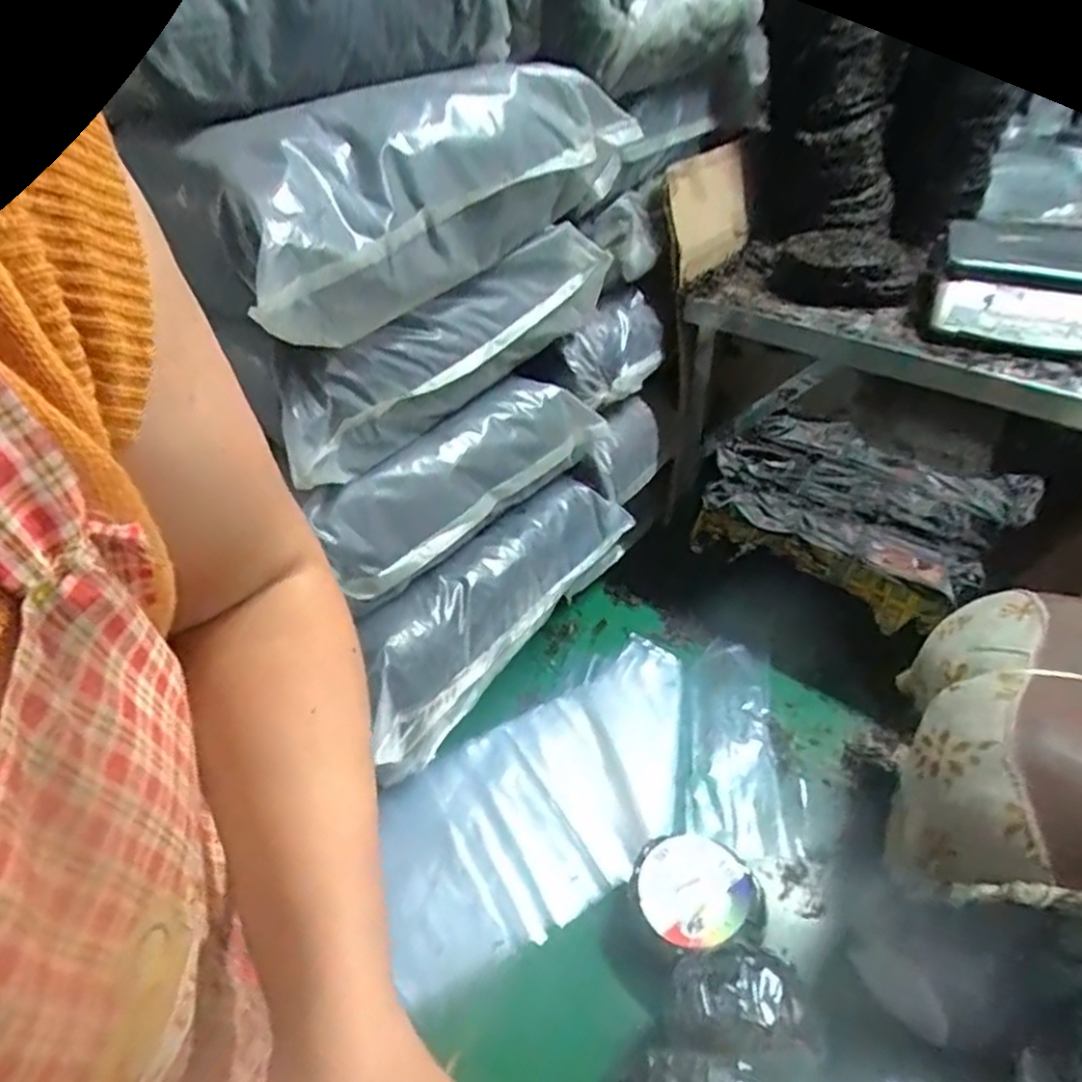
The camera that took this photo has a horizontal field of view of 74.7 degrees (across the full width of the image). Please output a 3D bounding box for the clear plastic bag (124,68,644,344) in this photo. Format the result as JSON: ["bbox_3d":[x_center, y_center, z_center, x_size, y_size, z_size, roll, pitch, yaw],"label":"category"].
[{"bbox_3d":[-0.108,-0.447,0.884,0.140,0.201,0.567,27,48,29],"label":"clear plastic bag"}]

